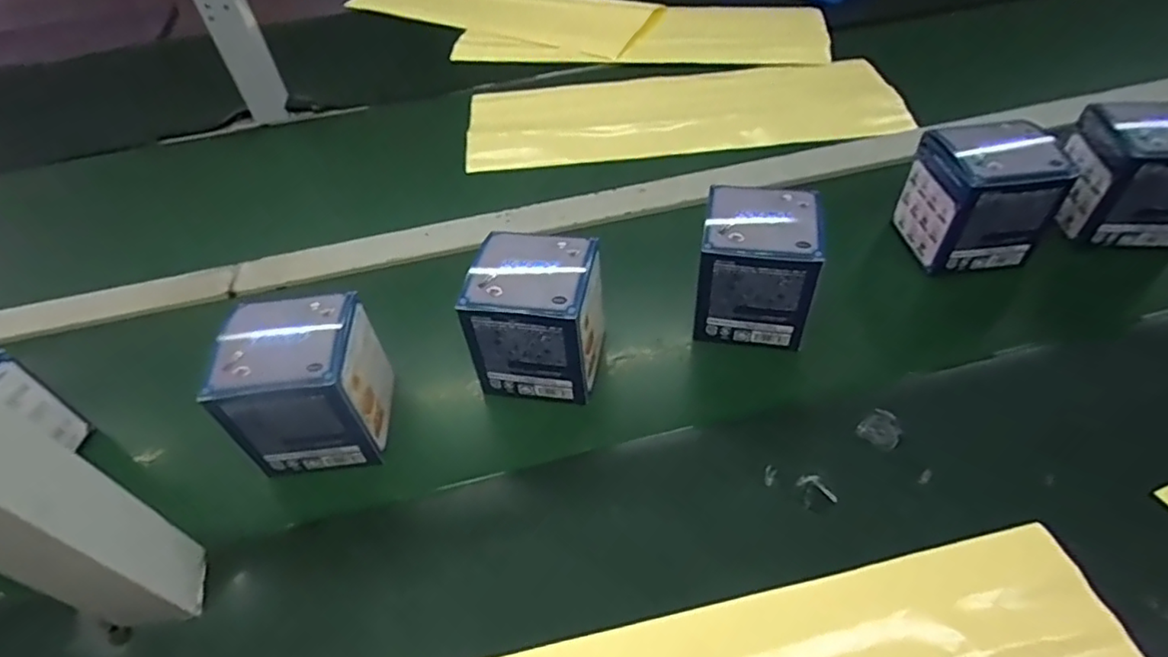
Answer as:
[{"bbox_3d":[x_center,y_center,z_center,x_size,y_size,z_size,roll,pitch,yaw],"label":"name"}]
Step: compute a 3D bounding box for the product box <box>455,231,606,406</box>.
[{"bbox_3d":[-0.033,-0.008,0.435,0.086,0.092,0.077,2,49,9],"label":"product box"}]

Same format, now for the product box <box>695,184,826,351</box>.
[{"bbox_3d":[0.129,-0.049,0.457,0.079,0.094,0.078,5,49,11],"label":"product box"}]

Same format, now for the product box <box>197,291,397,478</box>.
[{"bbox_3d":[-0.184,0.038,0.408,0.086,0.097,0.079,-6,48,1],"label":"product box"}]

